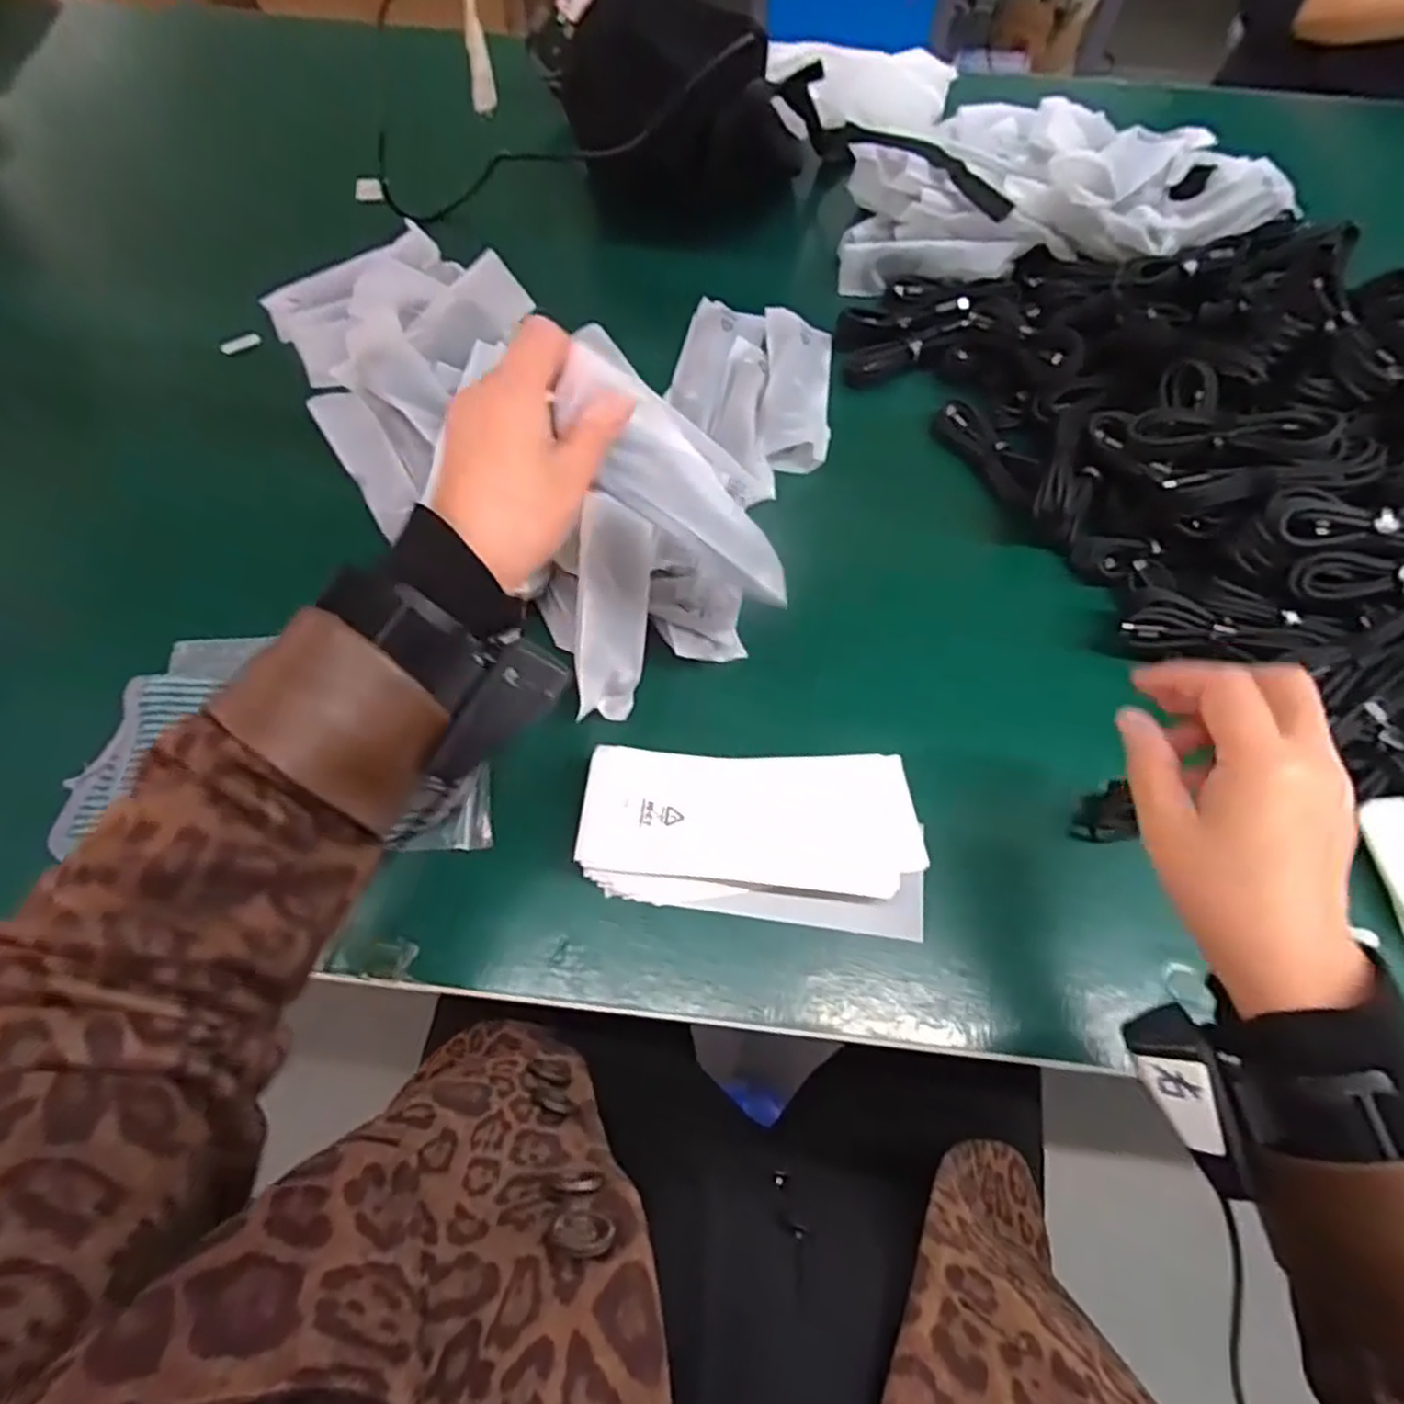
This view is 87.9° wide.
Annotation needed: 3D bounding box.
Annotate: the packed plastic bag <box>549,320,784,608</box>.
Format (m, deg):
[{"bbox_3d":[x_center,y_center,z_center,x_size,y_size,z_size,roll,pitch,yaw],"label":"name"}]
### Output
[{"bbox_3d":[-0.011,-0.112,0.366,0.152,0.027,0.057,46,66,-21],"label":"packed plastic bag"}]

